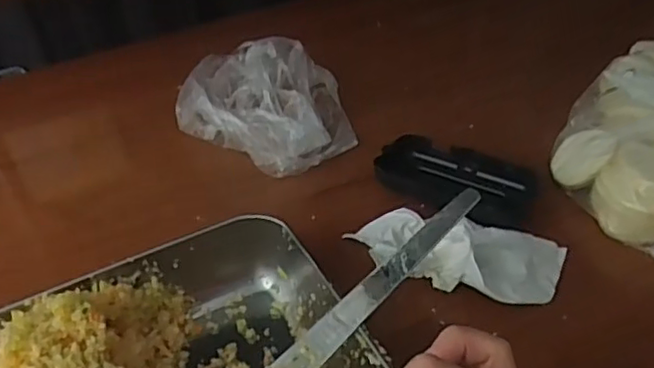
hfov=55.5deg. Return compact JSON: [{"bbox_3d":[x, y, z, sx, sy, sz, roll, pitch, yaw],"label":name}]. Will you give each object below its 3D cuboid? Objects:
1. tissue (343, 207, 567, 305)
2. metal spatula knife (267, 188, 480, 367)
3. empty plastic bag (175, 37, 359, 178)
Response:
[{"bbox_3d":[0.079,0.041,0.390,0.135,0.039,0.065,7,40,15],"label":"tissue"},{"bbox_3d":[0.006,0.071,0.314,0.186,0.009,0.024,-42,54,5],"label":"metal spatula knife"},{"bbox_3d":[-0.047,-0.077,0.534,0.164,0.057,0.144,28,49,35],"label":"empty plastic bag"}]

